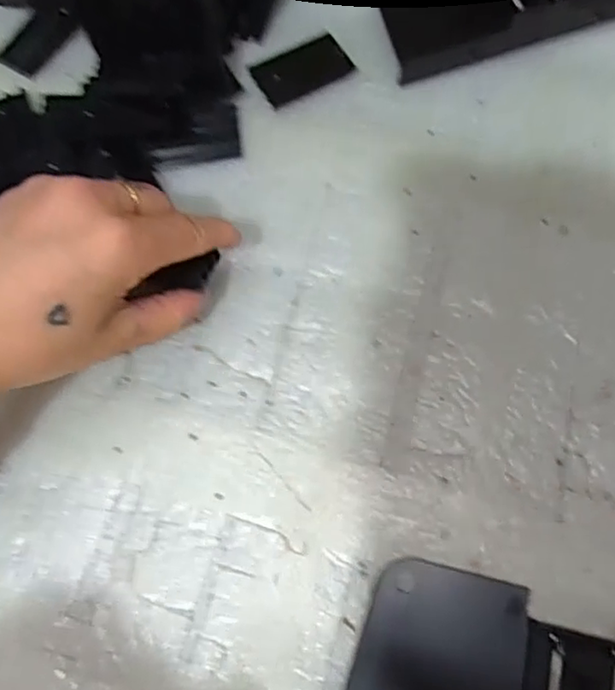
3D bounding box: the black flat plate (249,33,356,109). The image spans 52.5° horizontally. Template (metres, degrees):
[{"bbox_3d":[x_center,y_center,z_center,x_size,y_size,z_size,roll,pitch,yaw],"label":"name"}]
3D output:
[{"bbox_3d":[-0.003,-0.161,0.363,0.053,0.008,0.031,-28,71,-8],"label":"black flat plate"}]

